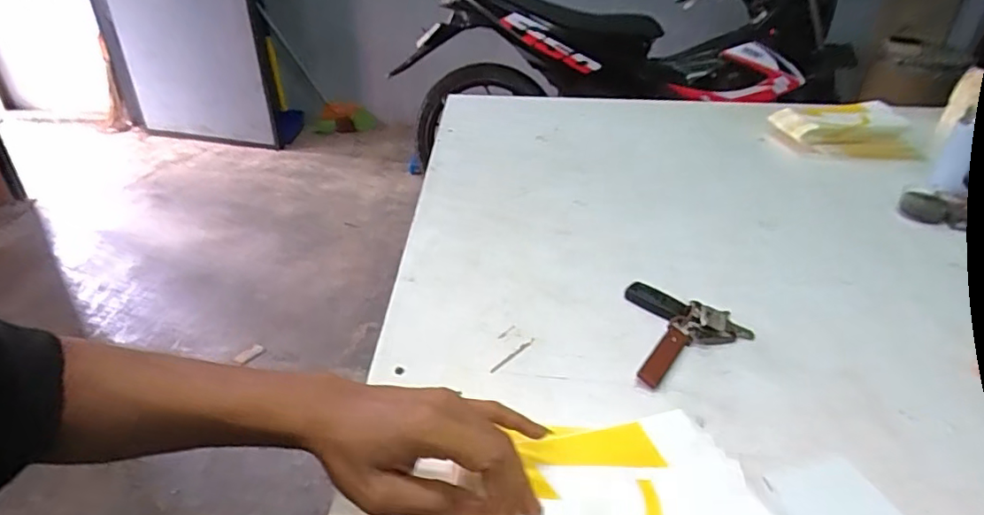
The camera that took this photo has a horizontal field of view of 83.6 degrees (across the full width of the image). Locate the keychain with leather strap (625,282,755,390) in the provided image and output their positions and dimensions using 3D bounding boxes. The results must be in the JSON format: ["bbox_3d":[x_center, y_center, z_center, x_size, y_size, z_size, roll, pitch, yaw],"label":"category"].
[{"bbox_3d":[0.169,0.062,0.544,0.133,0.020,0.110,-18,38,-26],"label":"keychain with leather strap"}]

